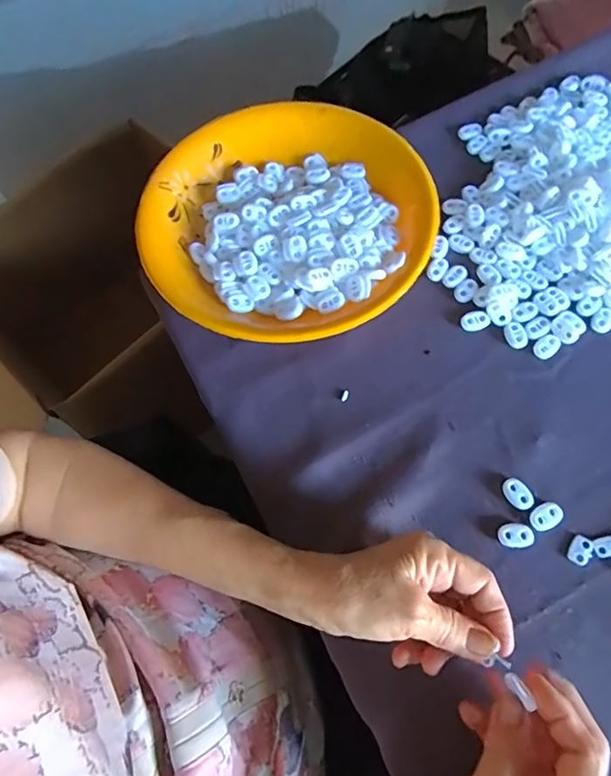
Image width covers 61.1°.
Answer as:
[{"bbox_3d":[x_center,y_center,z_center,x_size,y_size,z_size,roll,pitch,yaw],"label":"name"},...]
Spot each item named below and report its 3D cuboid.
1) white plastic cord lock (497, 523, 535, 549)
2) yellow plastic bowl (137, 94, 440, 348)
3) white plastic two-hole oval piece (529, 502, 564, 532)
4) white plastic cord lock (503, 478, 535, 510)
[{"bbox_3d":[0.143,0.100,0.352,0.024,0.005,0.015,0,68,4],"label":"white plastic cord lock"},{"bbox_3d":[-0.019,-0.142,0.438,0.223,0.060,0.238,-1,68,4],"label":"yellow plastic bowl"},{"bbox_3d":[0.164,0.087,0.351,0.023,0.004,0.016,-26,69,-6],"label":"white plastic two-hole oval piece"},{"bbox_3d":[0.149,0.074,0.362,0.016,0.004,0.022,-28,69,-7],"label":"white plastic cord lock"}]

